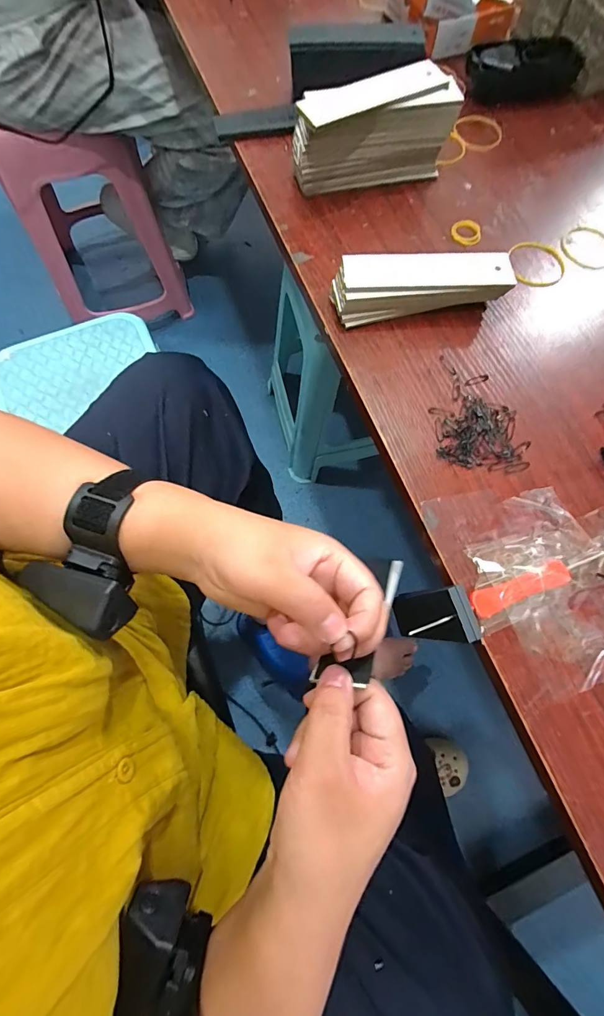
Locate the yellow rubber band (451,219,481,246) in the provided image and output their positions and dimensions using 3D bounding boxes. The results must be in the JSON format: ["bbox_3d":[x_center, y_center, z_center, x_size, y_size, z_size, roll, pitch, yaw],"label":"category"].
[{"bbox_3d":[0.141,-0.237,0.351,0.026,0.008,0.021,25,71,6],"label":"yellow rubber band"}]

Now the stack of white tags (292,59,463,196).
[{"bbox_3d":[0.059,-0.314,0.347,0.135,0.061,0.044,-15,72,-8],"label":"stack of white tags"}]

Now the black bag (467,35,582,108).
[{"bbox_3d":[0.219,-0.438,0.413,0.111,0.033,0.039,-12,71,-7],"label":"black bag"}]

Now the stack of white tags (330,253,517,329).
[{"bbox_3d":[0.090,-0.169,0.316,0.129,0.032,0.036,-9,71,-6],"label":"stack of white tags"}]

